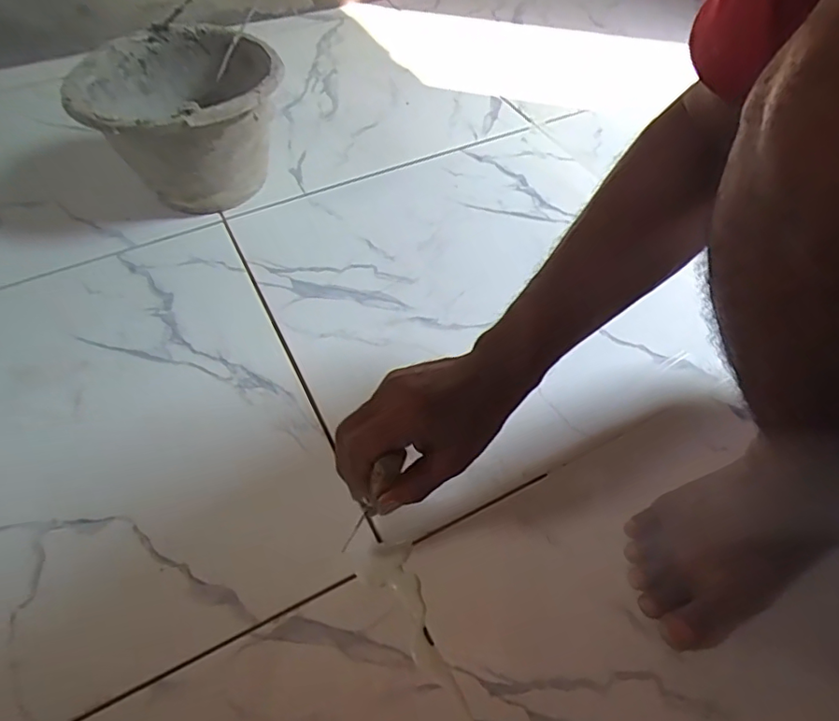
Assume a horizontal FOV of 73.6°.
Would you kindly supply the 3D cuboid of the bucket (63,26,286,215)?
[{"bbox_3d":[-0.291,-0.295,0.723,0.220,0.177,0.220,-8,53,-8],"label":"bucket"}]

